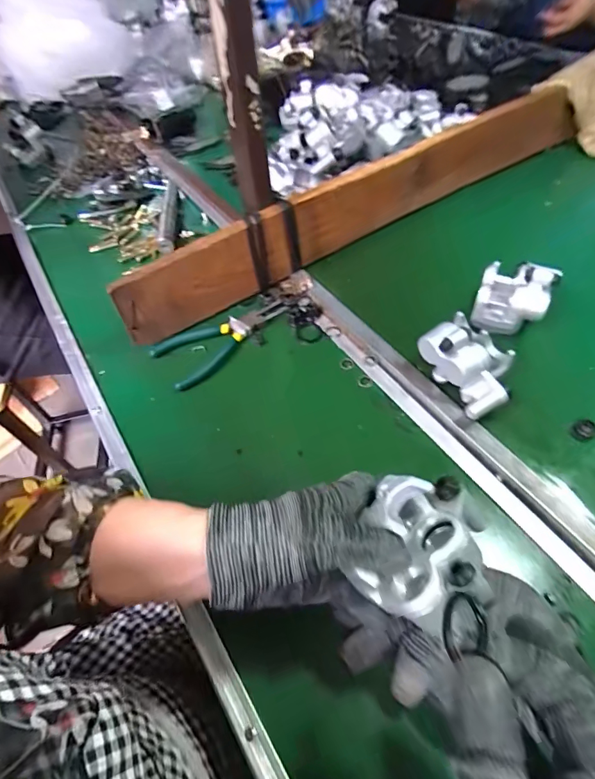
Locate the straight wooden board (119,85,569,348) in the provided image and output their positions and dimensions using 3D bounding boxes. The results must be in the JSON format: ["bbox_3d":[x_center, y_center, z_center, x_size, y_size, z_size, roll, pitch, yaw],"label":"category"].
[{"bbox_3d":[0.109,-0.246,0.573,0.718,0.099,0.021,-31,56,-16],"label":"straight wooden board"}]

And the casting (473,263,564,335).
[{"bbox_3d":[0.239,-0.109,0.474,0.071,0.059,0.087,19,58,19],"label":"casting"}]

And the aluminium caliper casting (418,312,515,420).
[{"bbox_3d":[0.172,-0.025,0.420,0.073,0.067,0.091,-24,55,-11],"label":"aluminium caliper casting"}]

